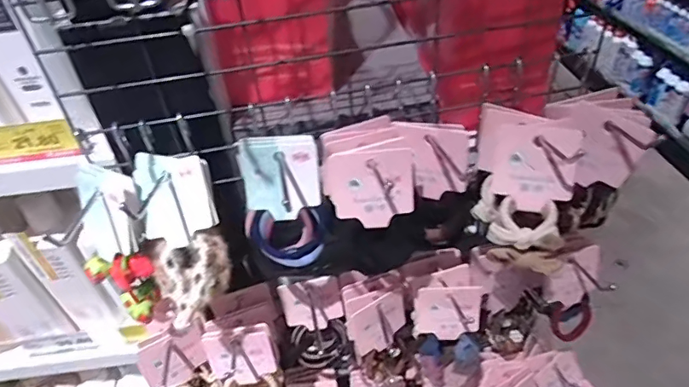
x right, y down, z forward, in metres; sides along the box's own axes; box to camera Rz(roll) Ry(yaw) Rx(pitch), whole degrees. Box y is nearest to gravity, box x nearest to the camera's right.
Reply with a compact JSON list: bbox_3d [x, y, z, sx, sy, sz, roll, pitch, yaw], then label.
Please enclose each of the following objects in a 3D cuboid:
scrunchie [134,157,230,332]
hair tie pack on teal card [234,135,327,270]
[{"bbox_3d":[-0.110,0.028,0.341,0.056,0.115,0.035,-13,-1,17],"label":"scrunchie"},{"bbox_3d":[-0.047,0.006,0.359,0.058,0.096,0.012,-5,15,-1],"label":"hair tie pack on teal card"}]

